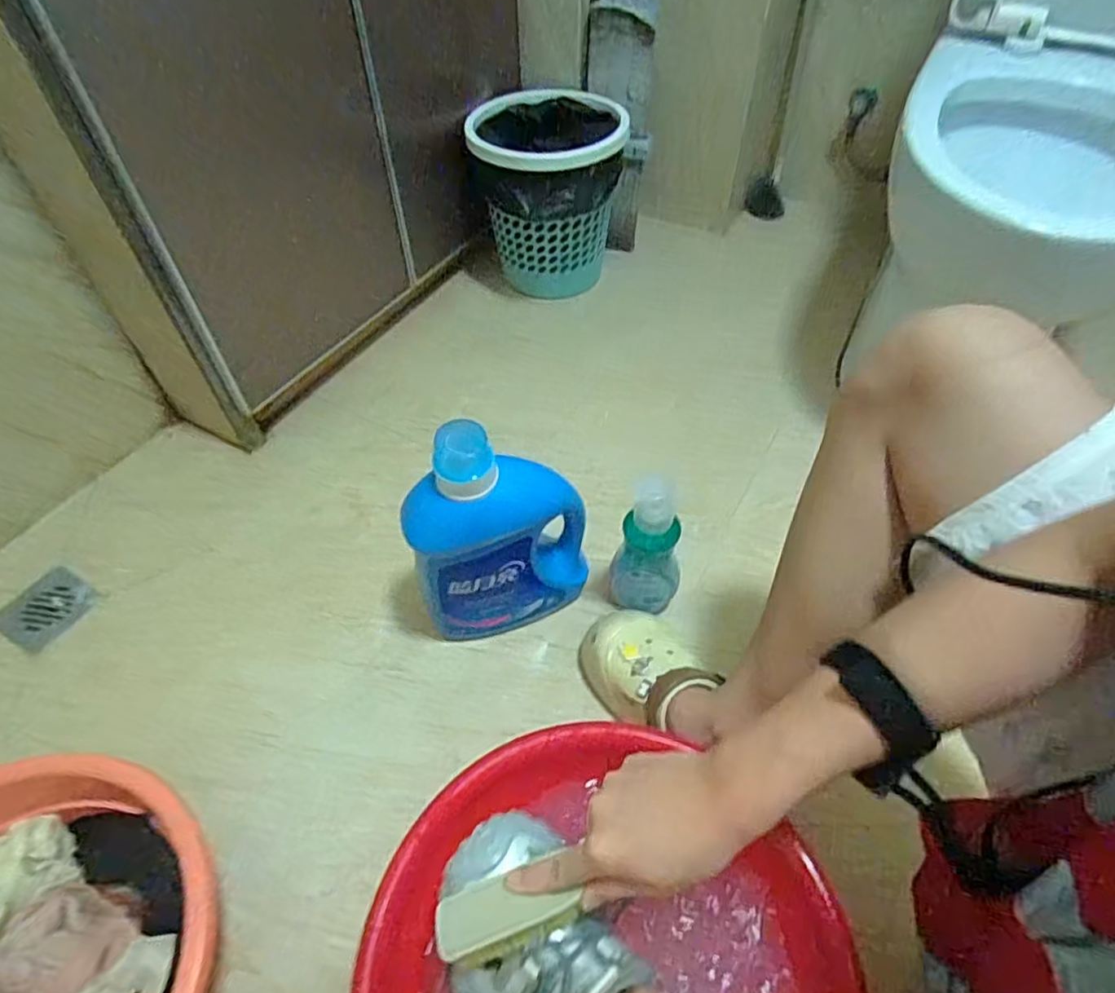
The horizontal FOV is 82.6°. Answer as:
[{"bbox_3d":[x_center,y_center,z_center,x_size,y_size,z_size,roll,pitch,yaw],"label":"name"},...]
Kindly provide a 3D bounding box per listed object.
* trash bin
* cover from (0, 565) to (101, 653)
[{"bbox_3d":[-0.014,-0.523,1.144,0.247,0.285,0.221,7,52,6],"label":"trash bin"},{"bbox_3d":[-0.652,0.142,0.810,0.094,0.006,0.097,23,55,18],"label":"cover"}]

